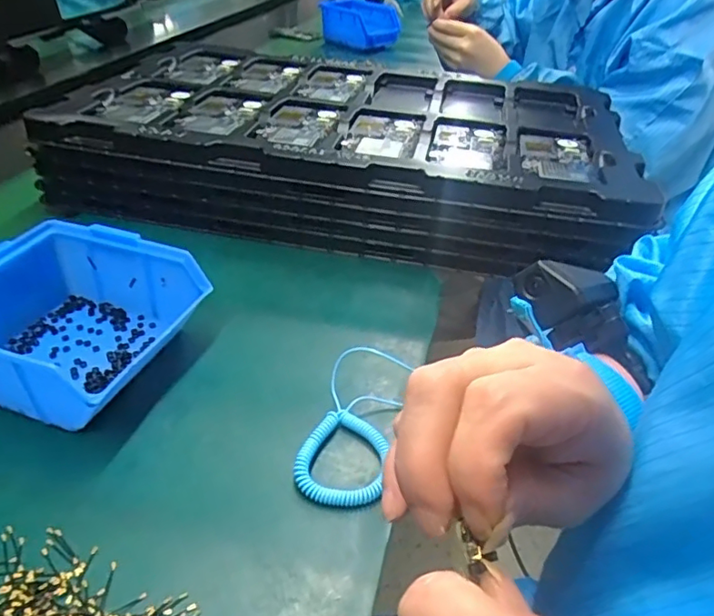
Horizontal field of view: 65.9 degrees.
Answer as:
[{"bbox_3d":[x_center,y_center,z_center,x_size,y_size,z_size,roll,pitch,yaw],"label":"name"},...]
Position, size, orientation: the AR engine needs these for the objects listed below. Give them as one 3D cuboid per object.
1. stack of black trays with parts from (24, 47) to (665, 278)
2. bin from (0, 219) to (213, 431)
[{"bbox_3d":[-0.006,-0.176,0.604,0.532,0.088,0.320,8,38,6],"label":"stack of black trays with parts"},{"bbox_3d":[-0.185,0.009,0.363,0.126,0.068,0.122,15,39,14],"label":"bin"}]

